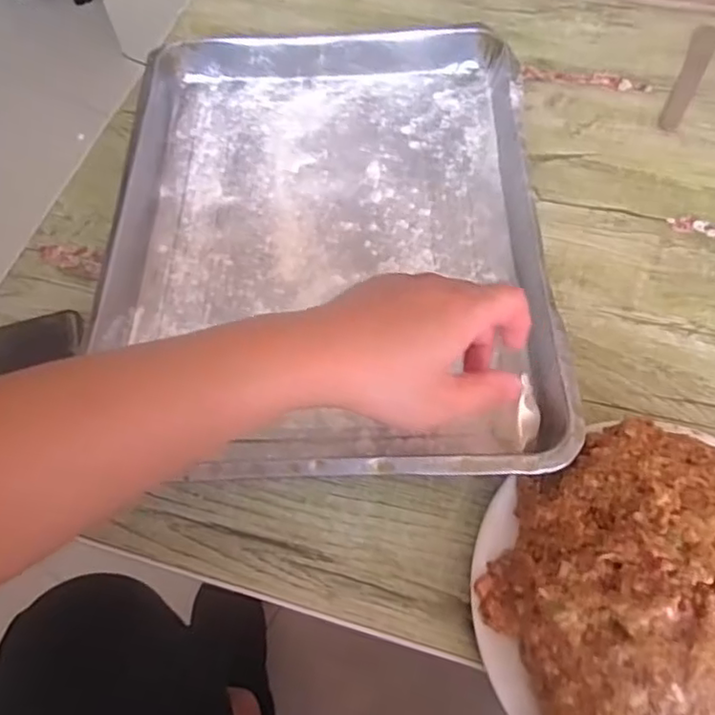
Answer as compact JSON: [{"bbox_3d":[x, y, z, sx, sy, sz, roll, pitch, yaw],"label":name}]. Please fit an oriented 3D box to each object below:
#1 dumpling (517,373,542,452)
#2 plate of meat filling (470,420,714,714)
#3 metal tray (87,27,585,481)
[{"bbox_3d":[0.111,0.036,0.405,0.017,0.023,0.049,14,64,10],"label":"dumpling"},{"bbox_3d":[0.179,0.135,0.347,0.215,0.083,0.200,-1,62,2],"label":"plate of meat filling"},{"bbox_3d":[-0.025,-0.109,0.500,0.317,0.056,0.429,-2,62,2],"label":"metal tray"}]

